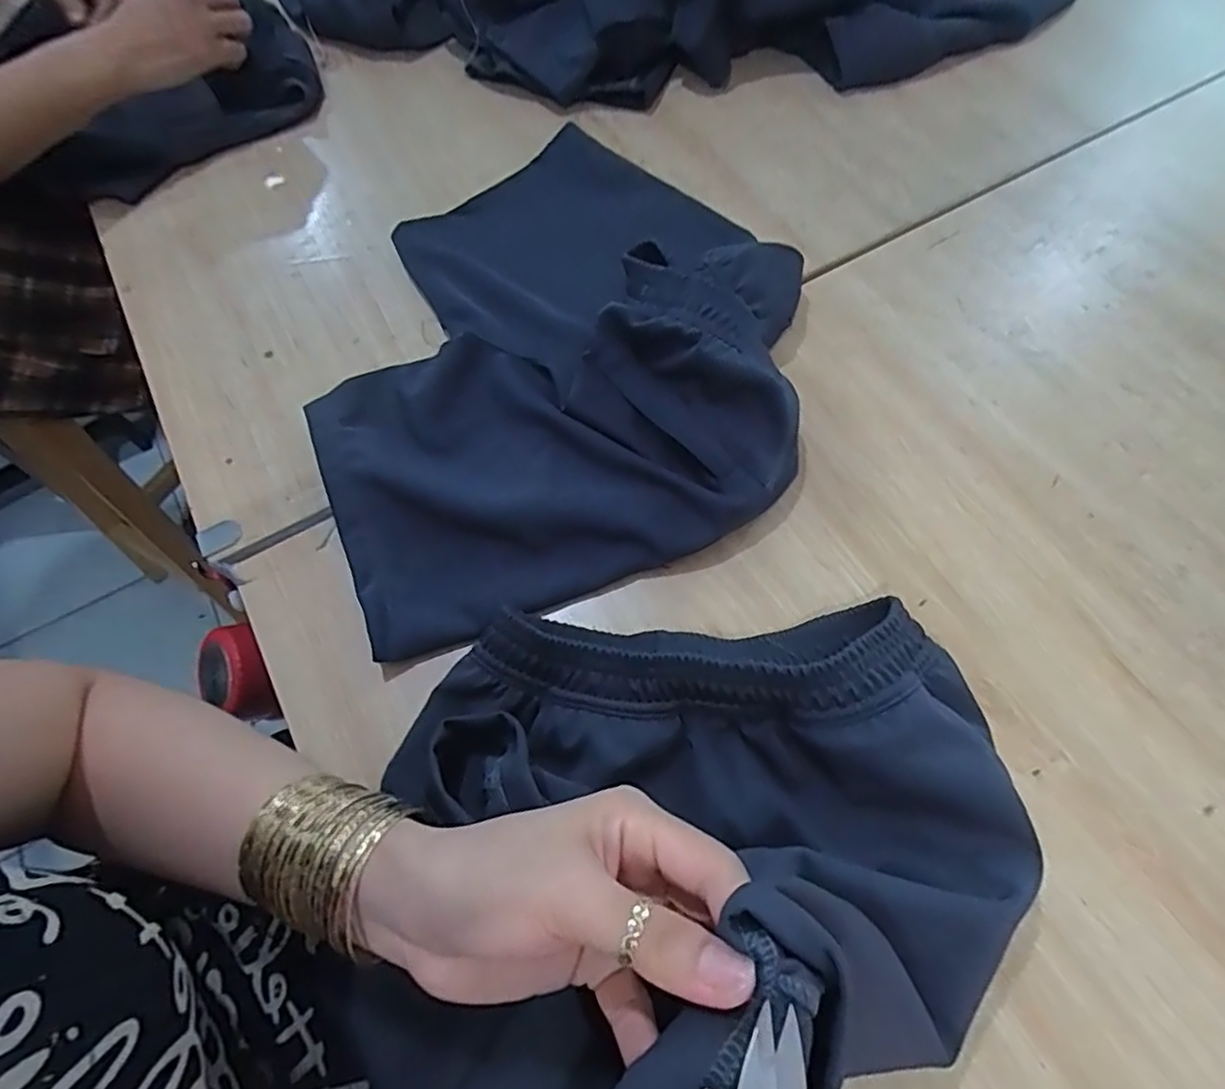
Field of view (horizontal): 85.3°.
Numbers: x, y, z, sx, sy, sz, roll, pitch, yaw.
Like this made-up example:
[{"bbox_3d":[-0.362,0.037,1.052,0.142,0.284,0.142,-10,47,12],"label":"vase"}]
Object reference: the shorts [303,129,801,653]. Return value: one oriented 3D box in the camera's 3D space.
[{"bbox_3d":[-0.051,-0.158,0.481,0.349,0.068,0.393,-22,64,-8],"label":"shorts"}]

